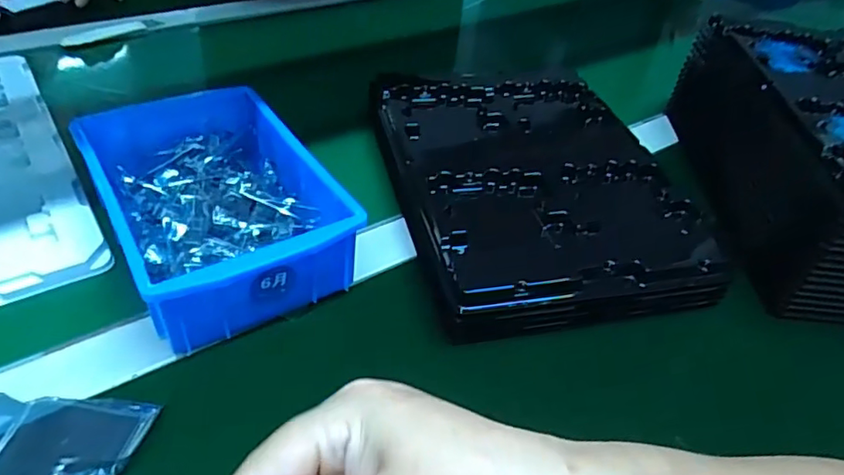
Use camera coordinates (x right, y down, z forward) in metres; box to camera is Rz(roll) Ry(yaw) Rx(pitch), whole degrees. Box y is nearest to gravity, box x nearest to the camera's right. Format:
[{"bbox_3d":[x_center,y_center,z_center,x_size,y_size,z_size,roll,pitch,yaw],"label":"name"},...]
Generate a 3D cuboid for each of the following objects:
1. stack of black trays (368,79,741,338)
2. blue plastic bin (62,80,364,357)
[{"bbox_3d":[0.089,-0.049,0.478,0.219,0.038,0.303,-5,44,-13],"label":"stack of black trays"},{"bbox_3d":[-0.144,-0.027,0.405,0.131,0.067,0.206,-21,49,-27],"label":"blue plastic bin"}]

